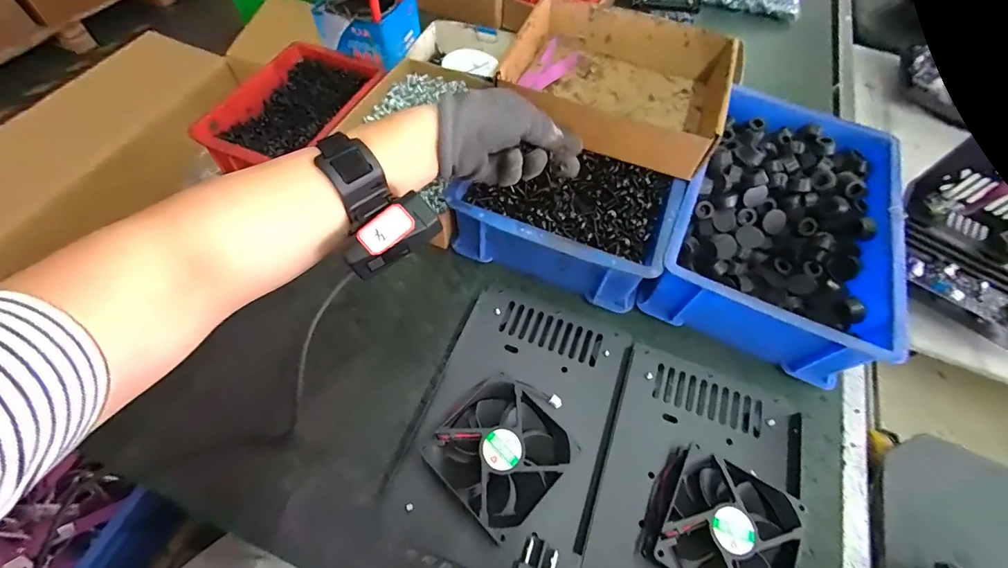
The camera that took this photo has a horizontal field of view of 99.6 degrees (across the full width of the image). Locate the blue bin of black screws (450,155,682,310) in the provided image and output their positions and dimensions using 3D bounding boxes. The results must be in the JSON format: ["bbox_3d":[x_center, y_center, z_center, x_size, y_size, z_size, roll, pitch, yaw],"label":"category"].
[{"bbox_3d":[0.062,-0.070,0.436,0.198,0.076,0.128,20,60,8],"label":"blue bin of black screws"}]

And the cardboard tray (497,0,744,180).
[{"bbox_3d":[0.122,-0.223,0.465,0.214,0.067,0.198,21,60,8],"label":"cardboard tray"}]

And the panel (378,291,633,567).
[{"bbox_3d":[0.009,0.121,0.354,0.167,0.041,0.243,18,60,7],"label":"panel"}]

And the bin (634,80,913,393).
[{"bbox_3d":[0.286,-0.071,0.449,0.193,0.076,0.297,24,61,10],"label":"bin"}]

